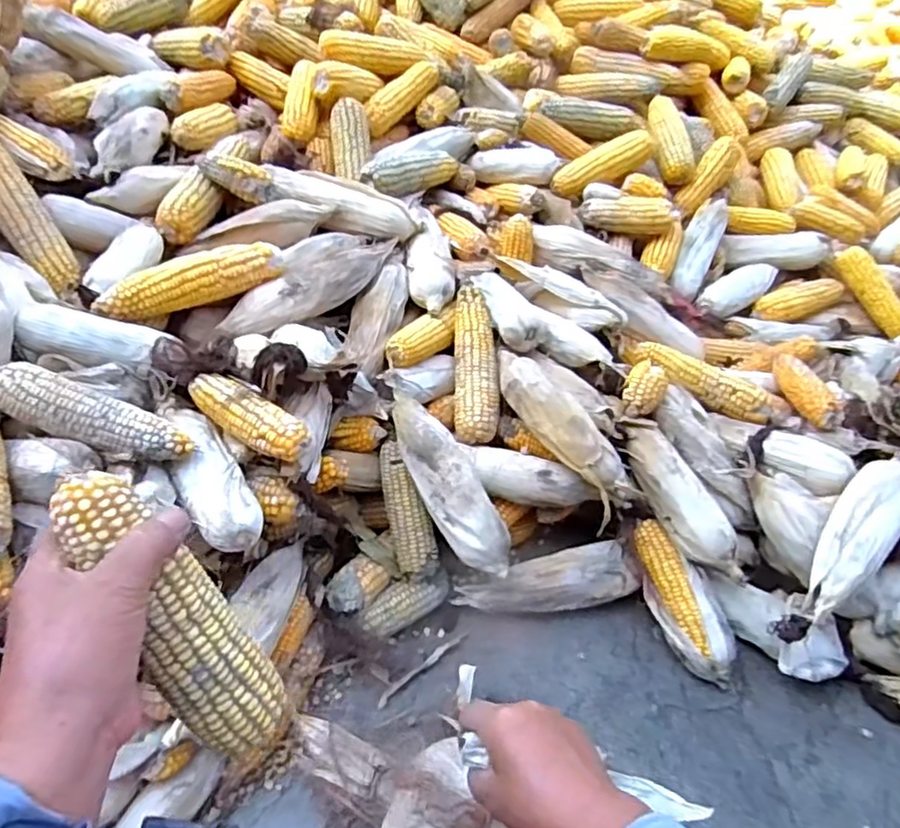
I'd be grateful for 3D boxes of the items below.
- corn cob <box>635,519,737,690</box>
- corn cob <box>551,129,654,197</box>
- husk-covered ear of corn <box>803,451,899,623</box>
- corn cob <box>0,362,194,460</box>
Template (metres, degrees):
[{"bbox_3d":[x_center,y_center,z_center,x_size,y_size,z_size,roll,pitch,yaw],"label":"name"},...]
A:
[{"bbox_3d":[0.259,0.213,0.737,0.071,0.043,0.193,-21,78,-18],"label":"corn cob"},{"bbox_3d":[0.236,-0.387,1.002,0.173,0.048,0.044,-28,58,-7],"label":"corn cob"},{"bbox_3d":[0.433,0.128,0.693,0.064,0.079,0.219,38,60,23],"label":"husk-covered ear of corn"},{"bbox_3d":[-0.322,0.006,0.586,0.173,0.058,0.049,17,54,10],"label":"corn cob"}]

